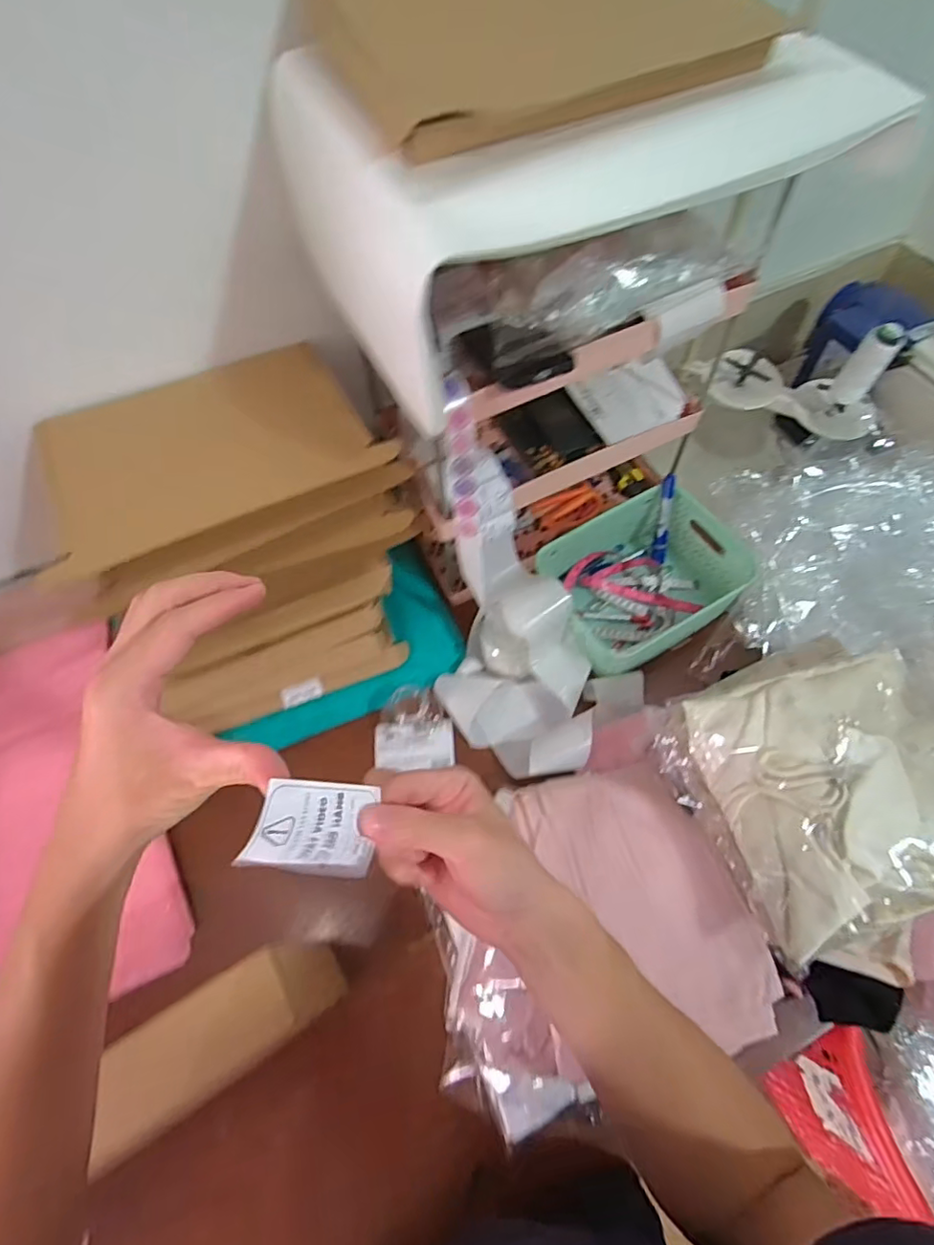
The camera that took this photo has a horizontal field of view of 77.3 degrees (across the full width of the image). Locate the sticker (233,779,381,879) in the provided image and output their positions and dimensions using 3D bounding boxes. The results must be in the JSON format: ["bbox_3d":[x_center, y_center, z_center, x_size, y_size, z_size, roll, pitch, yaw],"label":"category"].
[{"bbox_3d":[-0.076,0.106,0.300,0.009,0.072,0.047,10,81,48],"label":"sticker"}]

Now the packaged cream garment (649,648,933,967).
[{"bbox_3d":[0.350,0.158,0.567,0.246,0.084,0.256,-24,62,3],"label":"packaged cream garment"}]

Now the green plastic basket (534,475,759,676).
[{"bbox_3d":[0.241,-0.063,0.819,0.256,0.093,0.203,-29,65,-13],"label":"green plastic basket"}]

